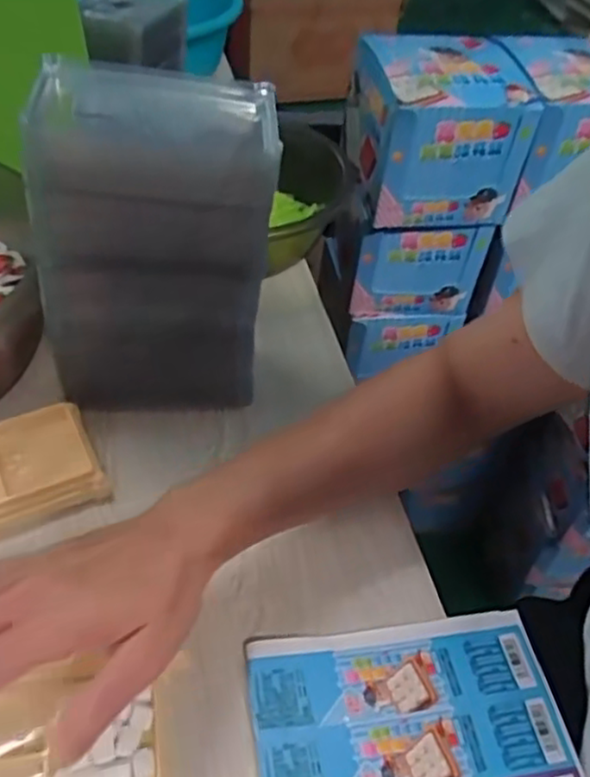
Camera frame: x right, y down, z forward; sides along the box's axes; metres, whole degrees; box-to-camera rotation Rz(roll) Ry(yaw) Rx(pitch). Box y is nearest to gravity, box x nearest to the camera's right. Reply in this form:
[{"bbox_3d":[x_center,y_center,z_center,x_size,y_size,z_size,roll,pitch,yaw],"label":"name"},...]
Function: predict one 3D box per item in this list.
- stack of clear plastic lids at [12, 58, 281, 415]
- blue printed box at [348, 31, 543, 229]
[{"bbox_3d":[-0.092,-0.088,0.474,0.147,0.218,0.095,0,48,-7],"label":"stack of clear plastic lids"},{"bbox_3d":[0.142,-0.266,0.715,0.147,0.126,0.139,-6,47,-11],"label":"blue printed box"}]

